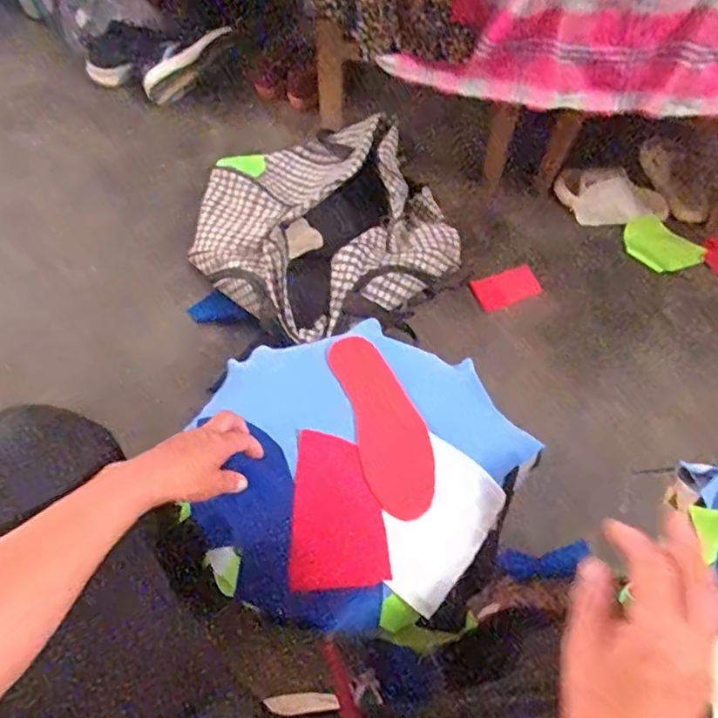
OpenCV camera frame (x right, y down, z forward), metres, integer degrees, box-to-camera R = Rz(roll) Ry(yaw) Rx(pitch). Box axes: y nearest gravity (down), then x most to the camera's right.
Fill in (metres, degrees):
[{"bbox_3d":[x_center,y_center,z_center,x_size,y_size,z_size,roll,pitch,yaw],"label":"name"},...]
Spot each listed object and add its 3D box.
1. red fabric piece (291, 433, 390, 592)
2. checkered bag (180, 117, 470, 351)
[{"bbox_3d":[-0.023,0.155,0.614,0.097,0.024,0.158,-3,61,-3],"label":"red fabric piece"},{"bbox_3d":[-0.074,-0.236,1.151,0.473,0.183,0.460,-19,63,-11],"label":"checkered bag"}]

